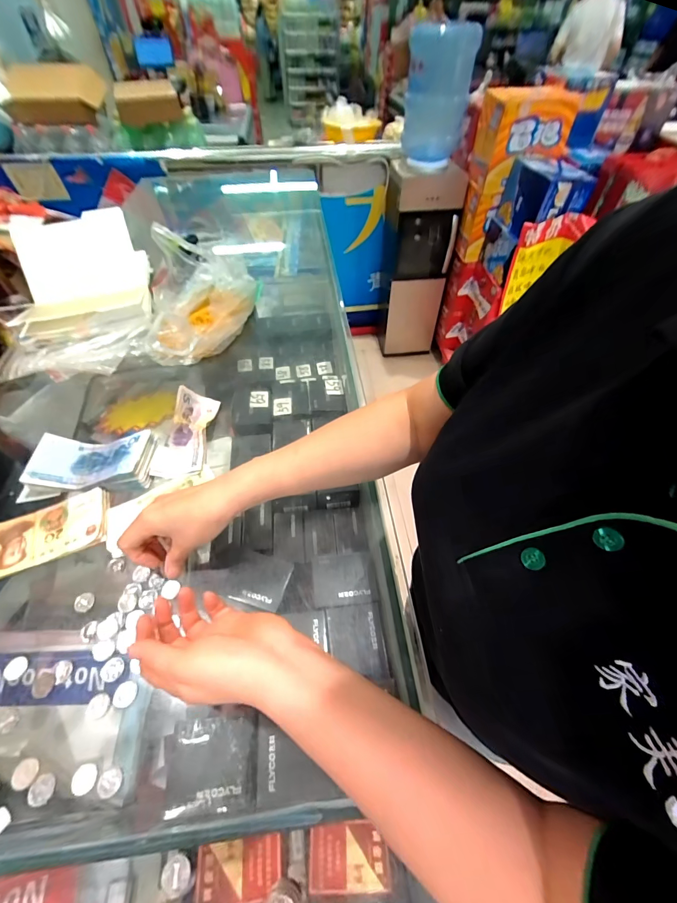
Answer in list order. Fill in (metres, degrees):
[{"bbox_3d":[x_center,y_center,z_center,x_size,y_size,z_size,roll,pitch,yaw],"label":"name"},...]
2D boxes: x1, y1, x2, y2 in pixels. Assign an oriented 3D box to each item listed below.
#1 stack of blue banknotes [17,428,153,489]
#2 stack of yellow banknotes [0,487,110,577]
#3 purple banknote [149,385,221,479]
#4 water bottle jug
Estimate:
[{"bbox_3d":[-0.306,0.012,0.442,0.138,0.029,0.071,-2,51,-1],"label":"stack of blue banknotes"},{"bbox_3d":[-0.340,0.095,0.394,0.146,0.010,0.072,-19,53,-14],"label":"stack of yellow banknotes"},{"bbox_3d":[-0.204,-0.030,0.475,0.058,0.035,0.139,-3,51,-2],"label":"purple banknote"},{"bbox_3d":[0.379,-1.354,1.353,0.235,0.380,0.283,6,51,6],"label":"water bottle jug"}]

